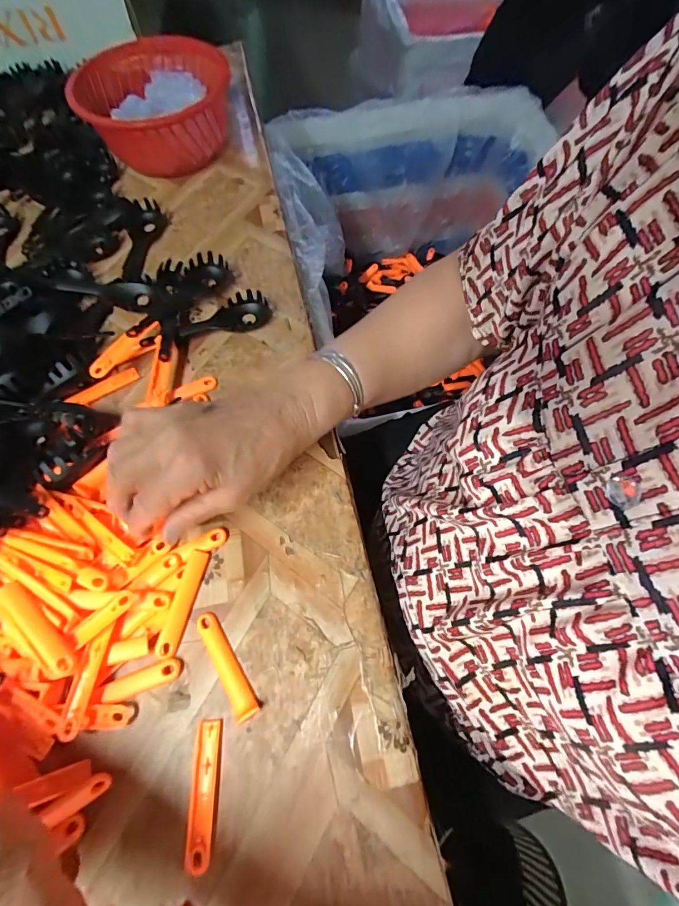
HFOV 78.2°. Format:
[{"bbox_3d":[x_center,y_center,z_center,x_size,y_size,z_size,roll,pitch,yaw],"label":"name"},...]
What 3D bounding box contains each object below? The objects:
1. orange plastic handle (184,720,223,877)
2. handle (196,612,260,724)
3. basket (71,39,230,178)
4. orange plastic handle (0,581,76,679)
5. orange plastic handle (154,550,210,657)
[{"bbox_3d":[-0.086,0.213,0.263,0.018,0.004,0.076,-4,61,2],"label":"orange plastic handle"},{"bbox_3d":[-0.079,0.147,0.292,0.015,0.007,0.075,-31,64,-13],"label":"handle"},{"bbox_3d":[-0.224,-0.440,0.532,0.167,0.089,0.235,-11,61,-2],"label":"basket"},{"bbox_3d":[-0.206,0.120,0.282,0.016,0.022,0.073,-42,67,-17],"label":"orange plastic handle"},{"bbox_3d":[-0.117,0.109,0.309,0.014,0.005,0.075,10,63,9],"label":"orange plastic handle"}]

